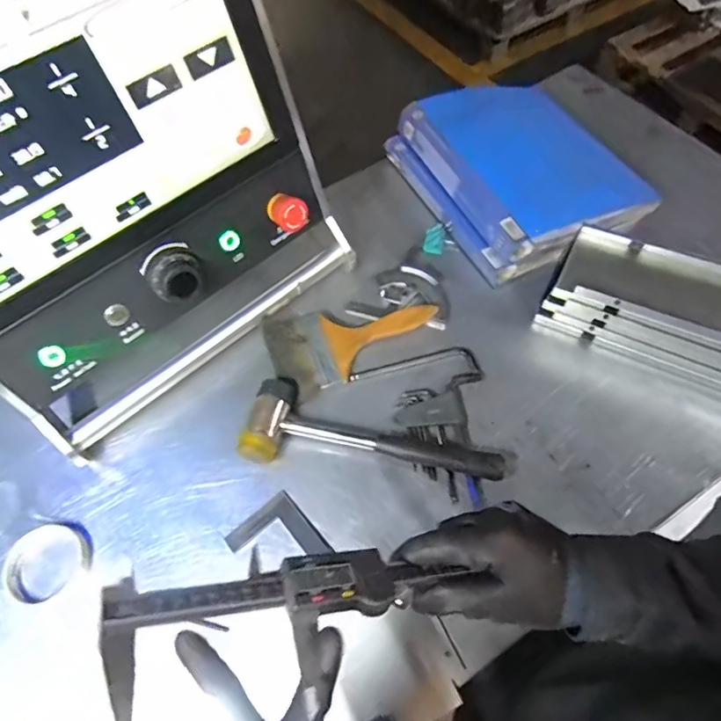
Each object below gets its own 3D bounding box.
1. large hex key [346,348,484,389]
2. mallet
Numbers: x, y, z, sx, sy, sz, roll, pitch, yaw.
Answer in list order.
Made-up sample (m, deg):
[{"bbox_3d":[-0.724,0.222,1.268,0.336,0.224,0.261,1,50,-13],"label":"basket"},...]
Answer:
[{"bbox_3d":[0.072,0.021,0.638,0.160,0.011,0.056,-15,61,-3],"label":"large hex key"},{"bbox_3d":[0.022,0.092,0.578,0.303,0.044,0.104,9,62,10],"label":"mallet"}]

